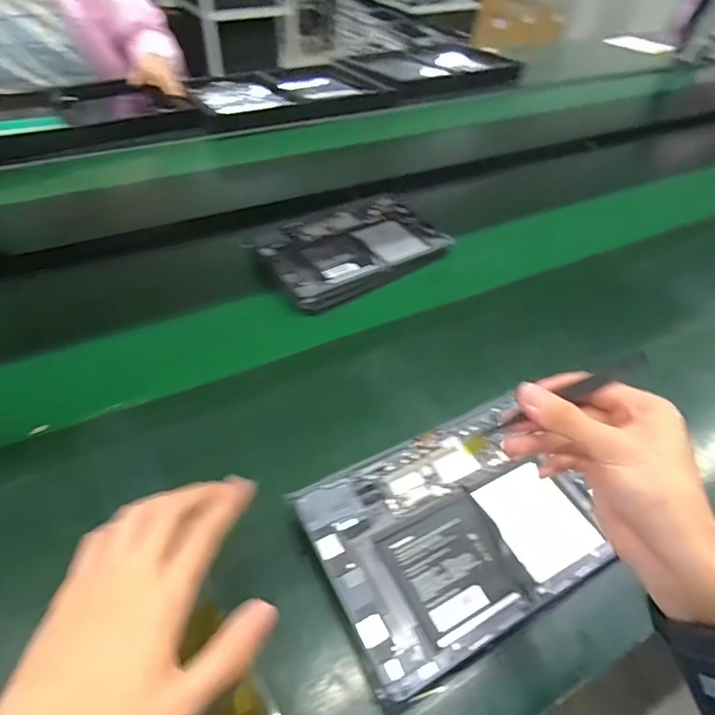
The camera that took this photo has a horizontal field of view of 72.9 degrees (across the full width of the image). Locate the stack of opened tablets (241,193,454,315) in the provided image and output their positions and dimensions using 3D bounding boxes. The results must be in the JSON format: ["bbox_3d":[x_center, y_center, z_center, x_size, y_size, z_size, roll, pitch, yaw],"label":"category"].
[{"bbox_3d":[-0.010,-0.163,0.700,0.261,0.034,0.181,-25,50,-26],"label":"stack of opened tablets"}]

